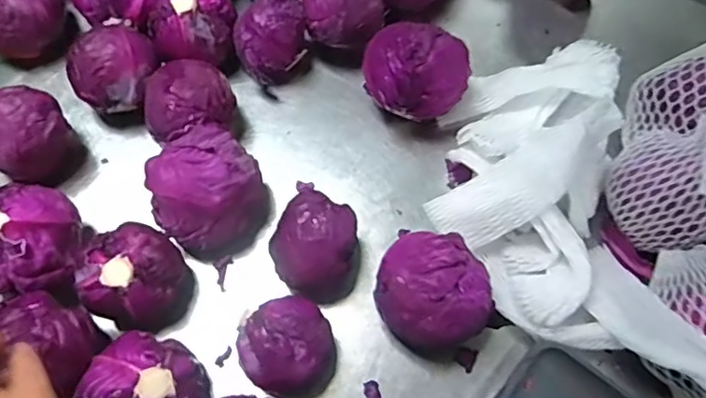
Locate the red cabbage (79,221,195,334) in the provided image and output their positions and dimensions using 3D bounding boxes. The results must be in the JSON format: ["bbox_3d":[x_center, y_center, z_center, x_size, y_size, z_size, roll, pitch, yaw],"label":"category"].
[{"bbox_3d":[-0.249,0.091,0.633,0.104,0.109,0.113,0,68,1],"label":"red cabbage"}]

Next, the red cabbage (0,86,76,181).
[{"bbox_3d":[-0.410,-0.081,0.687,0.099,0.092,0.104,32,72,13],"label":"red cabbage"}]

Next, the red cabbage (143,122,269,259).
[{"bbox_3d":[-0.173,-0.011,0.649,0.119,0.113,0.134,21,70,9],"label":"red cabbage"}]

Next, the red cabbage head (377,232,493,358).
[{"bbox_3d":[0.087,0.107,0.620,0.132,0.116,0.116,40,74,16],"label":"red cabbage head"}]

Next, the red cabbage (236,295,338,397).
[{"bbox_3d":[-0.068,0.163,0.604,0.095,0.087,0.099,0,68,1],"label":"red cabbage"}]

